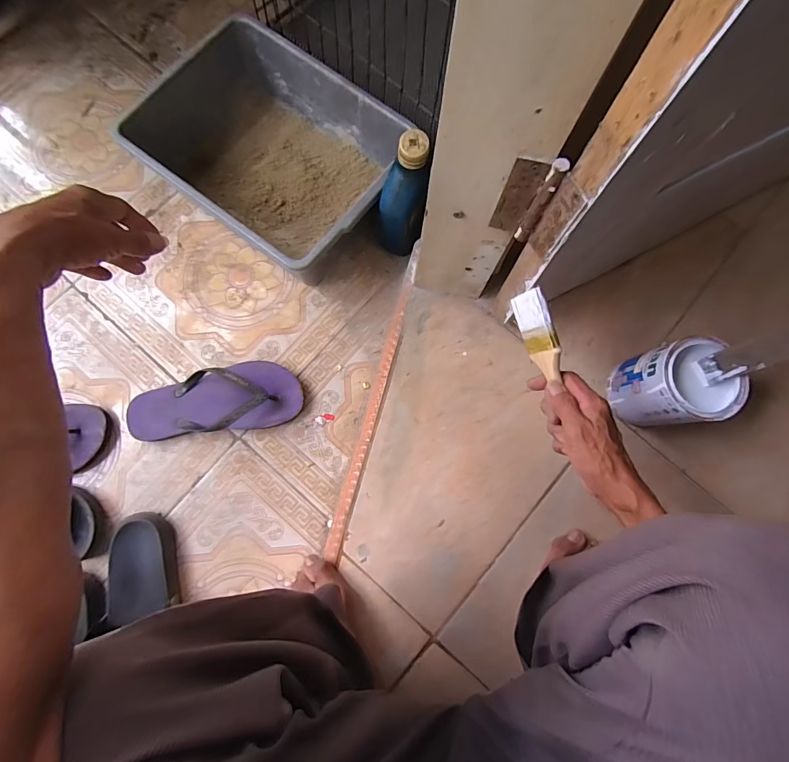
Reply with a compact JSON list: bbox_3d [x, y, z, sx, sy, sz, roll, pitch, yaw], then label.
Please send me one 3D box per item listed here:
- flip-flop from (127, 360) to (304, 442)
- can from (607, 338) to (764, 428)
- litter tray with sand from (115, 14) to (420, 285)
[{"bbox_3d":[-0.284,0.031,0.614,0.266,0.051,0.097,-5,79,-3],"label":"flip-flop"},{"bbox_3d":[0.367,0.009,0.534,0.107,0.131,0.100,0,79,-1],"label":"can"},{"bbox_3d":[-0.194,-0.372,0.664,0.396,0.124,0.309,37,80,6],"label":"litter tray with sand"}]

